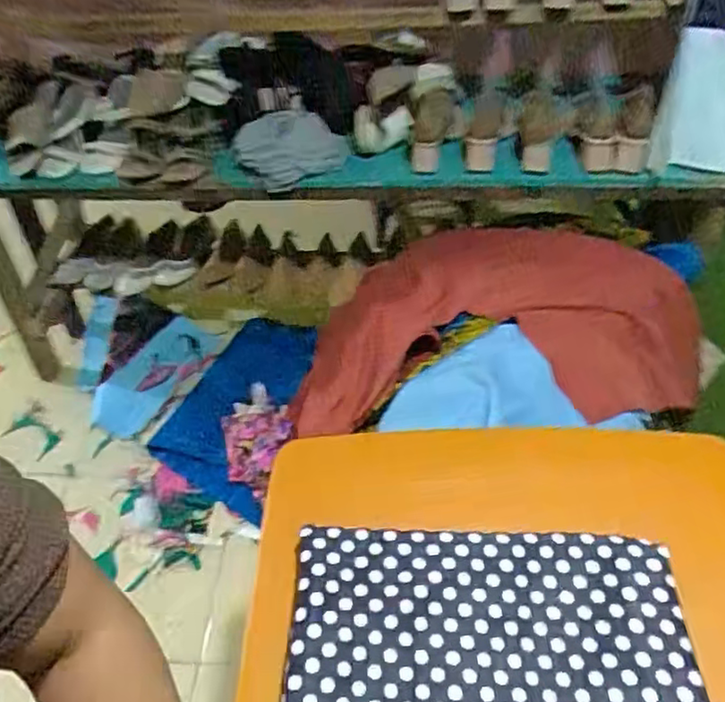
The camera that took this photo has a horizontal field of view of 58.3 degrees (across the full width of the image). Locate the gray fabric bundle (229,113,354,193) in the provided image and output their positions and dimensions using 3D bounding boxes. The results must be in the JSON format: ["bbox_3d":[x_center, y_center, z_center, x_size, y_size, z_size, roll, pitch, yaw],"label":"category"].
[{"bbox_3d":[-0.143,-0.404,1.271,0.215,0.082,0.130,-11,49,-4],"label":"gray fabric bundle"}]

